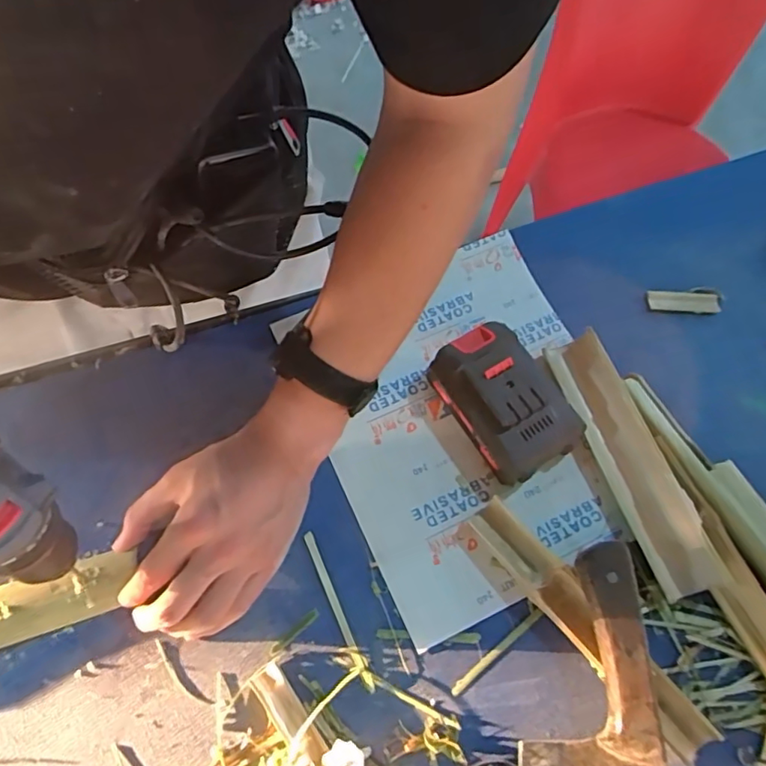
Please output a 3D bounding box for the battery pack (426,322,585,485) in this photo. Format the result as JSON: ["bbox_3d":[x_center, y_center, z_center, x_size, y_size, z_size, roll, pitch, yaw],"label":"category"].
[{"bbox_3d":[0.093,0.011,0.435,0.075,0.046,0.118,-29,70,-13],"label":"battery pack"}]

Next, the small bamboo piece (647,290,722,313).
[{"bbox_3d":[0.262,-0.071,0.489,0.059,0.012,0.015,1,66,-1],"label":"small bamboo piece"}]

